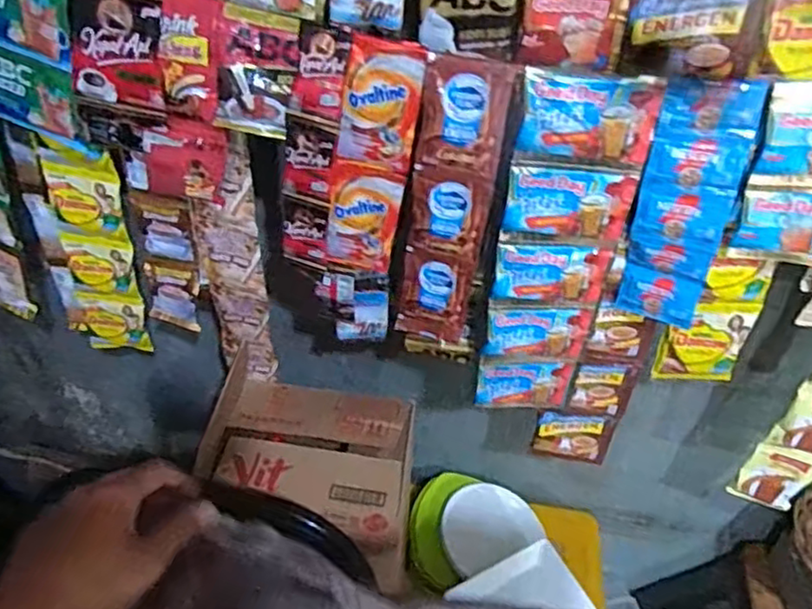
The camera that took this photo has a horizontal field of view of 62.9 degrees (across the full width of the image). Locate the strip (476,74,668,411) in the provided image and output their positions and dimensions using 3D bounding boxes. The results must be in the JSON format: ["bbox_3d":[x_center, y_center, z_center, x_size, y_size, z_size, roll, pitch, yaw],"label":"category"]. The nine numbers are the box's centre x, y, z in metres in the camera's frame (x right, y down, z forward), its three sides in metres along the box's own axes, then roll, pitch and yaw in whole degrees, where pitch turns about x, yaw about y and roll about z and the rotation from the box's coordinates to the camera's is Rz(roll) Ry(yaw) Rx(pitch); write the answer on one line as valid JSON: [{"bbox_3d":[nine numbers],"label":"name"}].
[{"bbox_3d":[0.150,-0.039,0.688,0.116,0.402,0.033,-1,44,-5],"label":"strip"}]

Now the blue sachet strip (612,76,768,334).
[{"bbox_3d":[0.257,-0.085,0.625,0.089,0.251,0.027,17,45,14],"label":"blue sachet strip"}]

